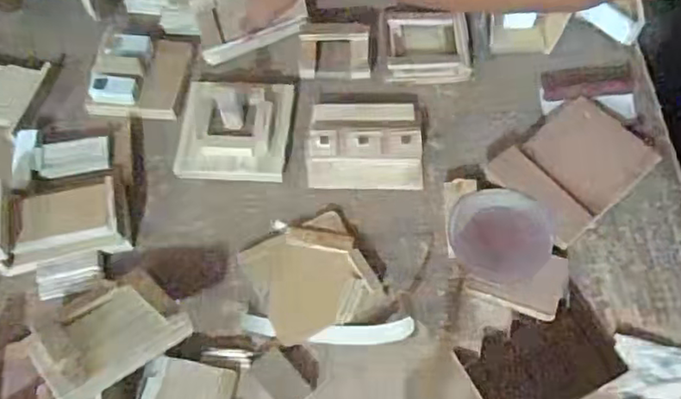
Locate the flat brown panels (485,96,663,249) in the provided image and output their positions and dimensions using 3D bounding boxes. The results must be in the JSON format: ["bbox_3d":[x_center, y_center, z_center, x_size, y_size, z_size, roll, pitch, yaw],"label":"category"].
[{"bbox_3d":[0.240,-0.036,0.627,0.154,0.012,0.106,-36,70,-17],"label":"flat brown panels"}]

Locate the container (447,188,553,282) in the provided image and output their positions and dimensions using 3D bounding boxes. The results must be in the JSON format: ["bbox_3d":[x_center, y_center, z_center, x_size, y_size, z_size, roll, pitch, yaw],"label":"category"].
[{"bbox_3d":[0.154,0.034,0.593,0.094,0.021,0.085,-2,64,-2],"label":"container"}]

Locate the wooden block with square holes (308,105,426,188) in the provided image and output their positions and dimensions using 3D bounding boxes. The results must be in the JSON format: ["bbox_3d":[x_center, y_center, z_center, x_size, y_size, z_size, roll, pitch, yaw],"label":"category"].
[{"bbox_3d":[0.027,-0.063,0.641,0.123,0.034,0.105,-2,64,-3],"label":"wooden block with square holes"}]

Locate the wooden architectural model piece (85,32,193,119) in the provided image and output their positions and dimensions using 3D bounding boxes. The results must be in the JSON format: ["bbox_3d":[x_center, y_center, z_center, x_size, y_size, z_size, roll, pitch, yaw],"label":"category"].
[{"bbox_3d":[-0.226,-0.140,0.687,0.097,0.027,0.105,4,64,1],"label":"wooden architectural model piece"}]

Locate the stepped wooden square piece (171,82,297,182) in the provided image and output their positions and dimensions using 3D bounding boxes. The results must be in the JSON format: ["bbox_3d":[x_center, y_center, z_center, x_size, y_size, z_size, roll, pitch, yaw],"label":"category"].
[{"bbox_3d":[-0.110,-0.082,0.644,0.114,0.051,0.122,5,64,1],"label":"stepped wooden square piece"}]

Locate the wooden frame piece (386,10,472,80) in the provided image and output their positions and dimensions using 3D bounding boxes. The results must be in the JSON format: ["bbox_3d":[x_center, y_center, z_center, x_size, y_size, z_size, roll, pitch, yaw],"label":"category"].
[{"bbox_3d":[0.099,-0.174,0.698,0.093,0.034,0.080,-2,64,-3],"label":"wooden frame piece"}]

